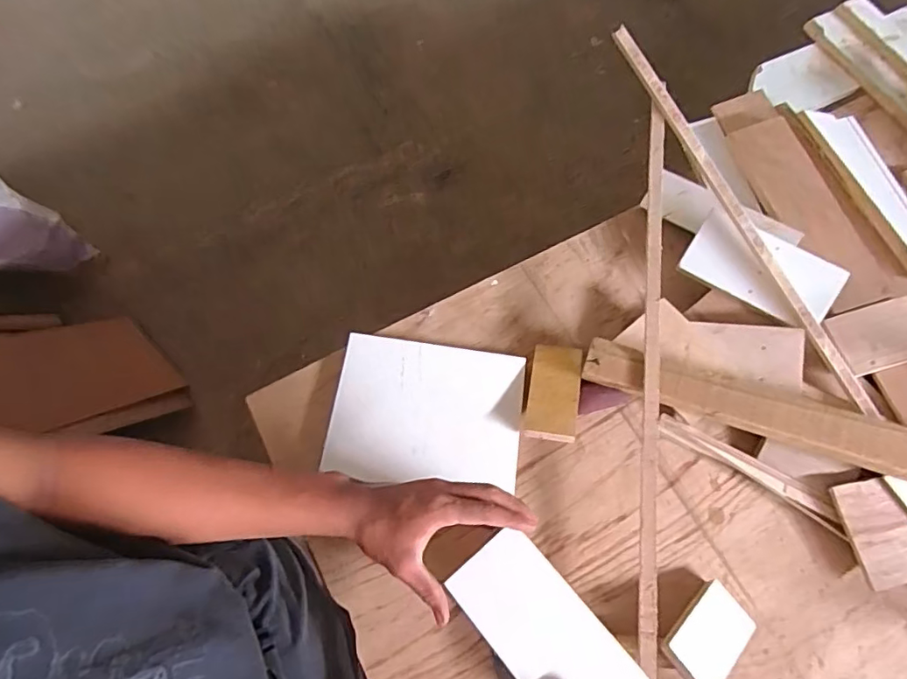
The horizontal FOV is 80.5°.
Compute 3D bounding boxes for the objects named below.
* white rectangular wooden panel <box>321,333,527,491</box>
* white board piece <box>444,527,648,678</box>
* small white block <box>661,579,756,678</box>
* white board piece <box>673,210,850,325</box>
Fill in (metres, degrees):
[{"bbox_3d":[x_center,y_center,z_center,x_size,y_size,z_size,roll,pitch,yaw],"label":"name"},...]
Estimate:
[{"bbox_3d":[-0.032,0.093,0.694,0.238,0.011,0.178,8,74,0],"label":"white rectangular wooden panel"},{"bbox_3d":[0.089,0.266,0.464,0.085,0.014,0.201,-40,69,-15],"label":"white board piece"},{"bbox_3d":[0.283,0.327,0.593,0.114,0.016,0.066,-25,65,-33],"label":"small white block"},{"bbox_3d":[0.418,-0.096,0.726,0.189,0.017,0.104,33,84,14],"label":"white board piece"}]

